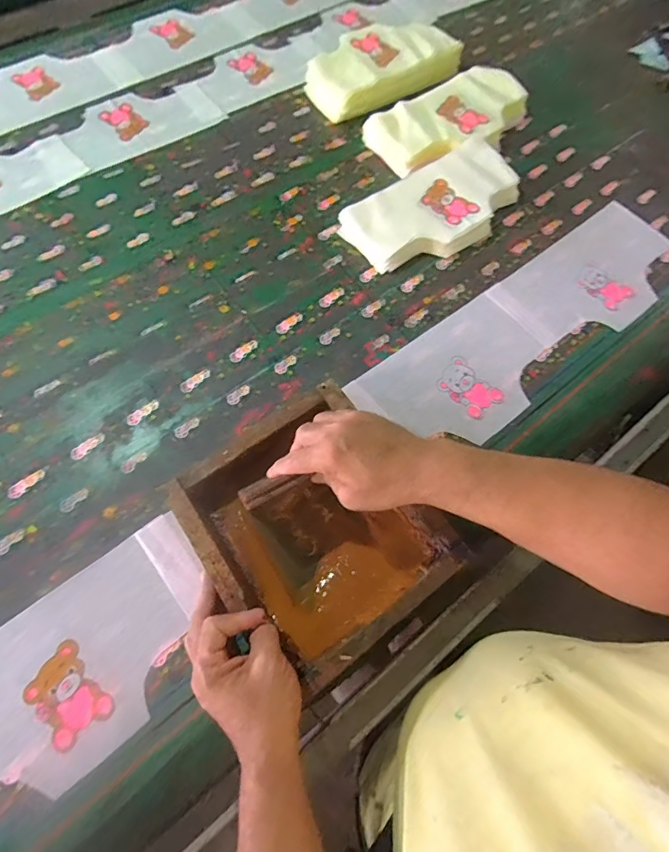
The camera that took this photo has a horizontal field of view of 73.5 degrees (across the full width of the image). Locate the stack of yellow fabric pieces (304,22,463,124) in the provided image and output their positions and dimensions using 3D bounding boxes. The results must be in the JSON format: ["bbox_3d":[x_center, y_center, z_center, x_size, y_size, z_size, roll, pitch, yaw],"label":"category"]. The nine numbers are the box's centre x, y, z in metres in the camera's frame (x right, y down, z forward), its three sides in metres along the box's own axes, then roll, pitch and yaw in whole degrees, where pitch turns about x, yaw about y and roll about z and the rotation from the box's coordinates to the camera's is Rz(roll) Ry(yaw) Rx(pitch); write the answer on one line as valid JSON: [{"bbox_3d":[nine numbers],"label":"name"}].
[{"bbox_3d":[0.087,-0.665,0.833,0.297,0.049,0.168,-38,74,-17],"label":"stack of yellow fabric pieces"}]

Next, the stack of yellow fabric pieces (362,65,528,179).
[{"bbox_3d":[0.207,-0.530,0.778,0.296,0.045,0.158,-36,74,-16],"label":"stack of yellow fabric pieces"}]

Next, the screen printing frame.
[{"bbox_3d":[-0.020,0.110,0.498,0.226,0.064,0.261,-35,70,-16],"label":"screen printing frame"}]

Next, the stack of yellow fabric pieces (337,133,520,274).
[{"bbox_3d":[0.166,-0.344,0.706,0.300,0.038,0.156,-35,73,-16],"label":"stack of yellow fabric pieces"}]

